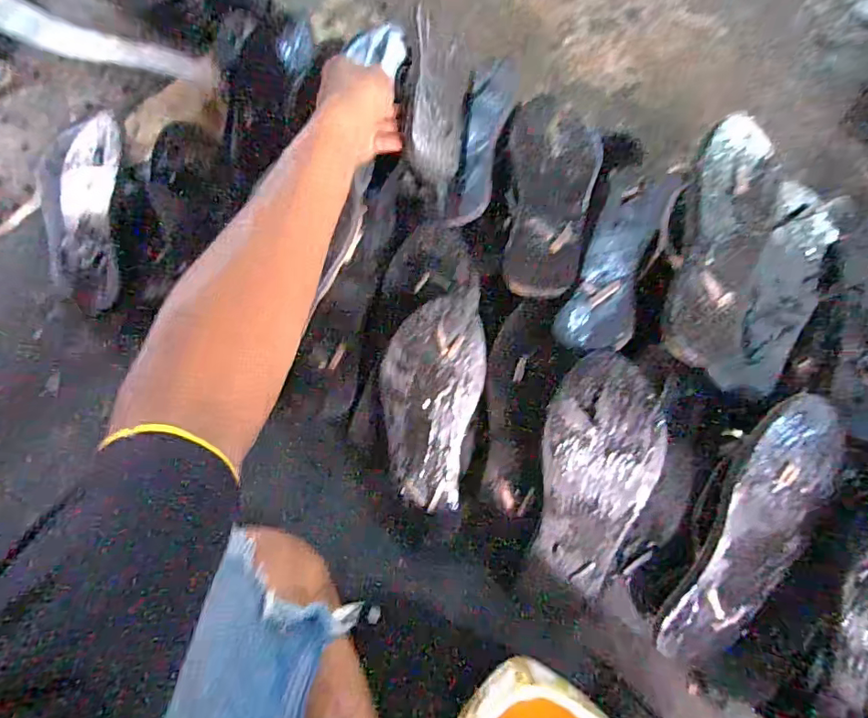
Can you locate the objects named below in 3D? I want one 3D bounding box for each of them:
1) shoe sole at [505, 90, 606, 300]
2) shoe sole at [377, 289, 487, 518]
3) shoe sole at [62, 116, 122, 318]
[{"bbox_3d":[0.124,-0.178,0.526,0.088,0.011,0.235,5,69,5],"label":"shoe sole"},{"bbox_3d":[-0.004,0.040,0.485,0.090,0.010,0.204,8,101,3],"label":"shoe sole"},{"bbox_3d":[-0.419,-0.176,0.632,0.100,0.028,0.236,-4,86,22],"label":"shoe sole"}]

